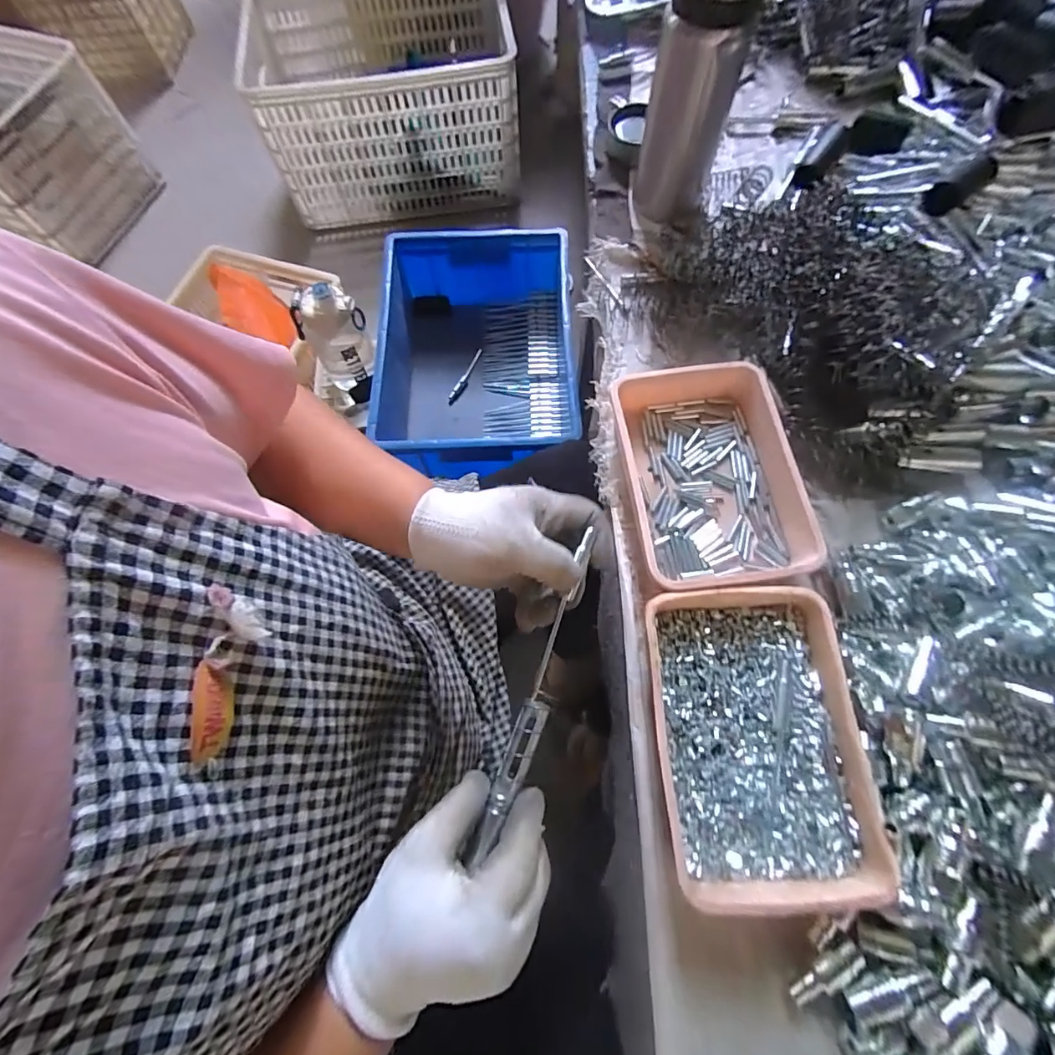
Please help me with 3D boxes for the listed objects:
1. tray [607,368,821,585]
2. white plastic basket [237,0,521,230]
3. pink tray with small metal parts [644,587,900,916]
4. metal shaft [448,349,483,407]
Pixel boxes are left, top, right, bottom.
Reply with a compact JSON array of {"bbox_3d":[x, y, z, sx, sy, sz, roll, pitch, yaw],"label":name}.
[{"bbox_3d":[0.161,-0.046,0.425,0.153,0.043,0.201,-7,70,0],"label":"tray"},{"bbox_3d":[-0.367,-1.150,1.299,0.644,0.316,0.467,-7,70,0],"label":"white plastic basket"},{"bbox_3d":[0.164,0.148,0.351,0.136,0.041,0.200,-3,70,2],"label":"pink tray with small metal parts"},{"bbox_3d":[-0.109,-0.266,0.860,0.020,0.015,0.115,25,73,11],"label":"metal shaft"}]

